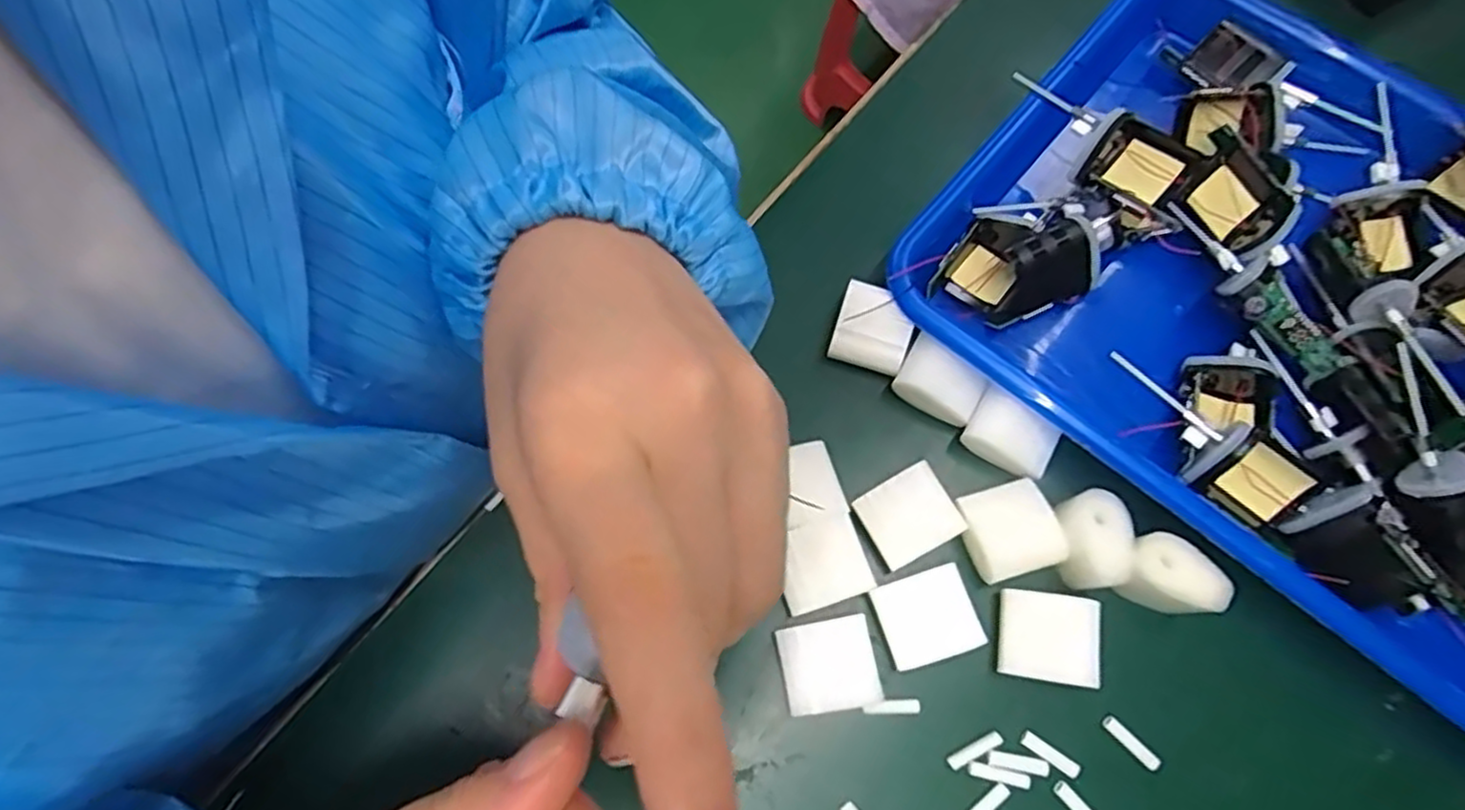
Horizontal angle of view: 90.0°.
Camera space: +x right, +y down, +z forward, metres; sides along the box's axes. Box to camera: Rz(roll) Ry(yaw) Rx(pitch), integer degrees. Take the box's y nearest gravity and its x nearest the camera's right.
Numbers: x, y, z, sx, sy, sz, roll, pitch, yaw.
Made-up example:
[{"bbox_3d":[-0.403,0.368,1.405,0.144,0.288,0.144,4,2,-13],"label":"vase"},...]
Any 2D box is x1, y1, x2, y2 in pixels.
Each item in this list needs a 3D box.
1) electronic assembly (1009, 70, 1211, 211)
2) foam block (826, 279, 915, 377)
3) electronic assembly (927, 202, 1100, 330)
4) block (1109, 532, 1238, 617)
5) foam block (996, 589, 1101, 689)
[{"bbox_3d":[0.159,-0.120,0.330,0.034,0.020,0.088,-42,76,-11],"label":"electronic assembly"},{"bbox_3d":[0.062,-0.034,0.326,0.033,0.009,0.036,15,101,3],"label":"foam block"},{"bbox_3d":[0.133,-0.067,0.330,0.058,0.029,0.065,35,76,12],"label":"electronic assembly"},{"bbox_3d":[0.170,0.068,0.289,0.034,0.034,0.024,23,74,9],"label":"block"},{"bbox_3d":[0.124,0.091,0.288,0.035,0.017,0.032,9,72,4],"label":"foam block"}]

